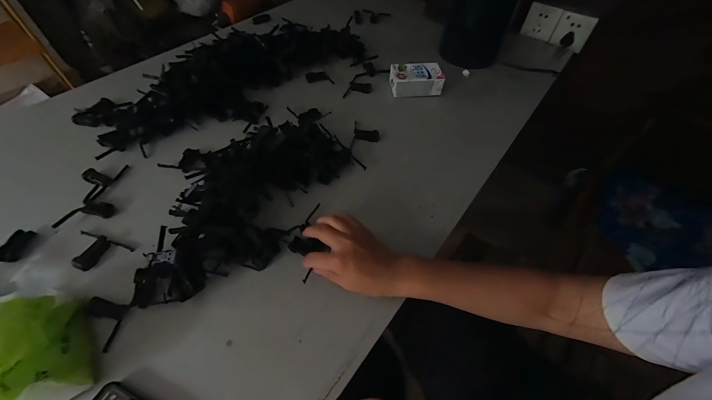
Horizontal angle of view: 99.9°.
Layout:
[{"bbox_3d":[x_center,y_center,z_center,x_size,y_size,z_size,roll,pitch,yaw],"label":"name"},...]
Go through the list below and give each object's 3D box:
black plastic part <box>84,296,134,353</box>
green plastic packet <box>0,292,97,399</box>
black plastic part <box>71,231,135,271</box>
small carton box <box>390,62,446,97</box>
[{"bbox_3d":[-0.302,0.143,0.353,0.051,0.009,0.050,13,54,7],"label":"black plastic part"},{"bbox_3d":[-0.323,0.153,0.296,0.067,0.088,0.128,-21,57,-18],"label":"green plastic packet"},{"bbox_3d":[-0.356,0.070,0.406,0.080,0.012,0.049,17,54,9],"label":"black plastic part"},{"bbox_3d":[0.132,-0.267,0.659,0.104,0.044,0.066,-3,53,-5],"label":"small carton box"}]

